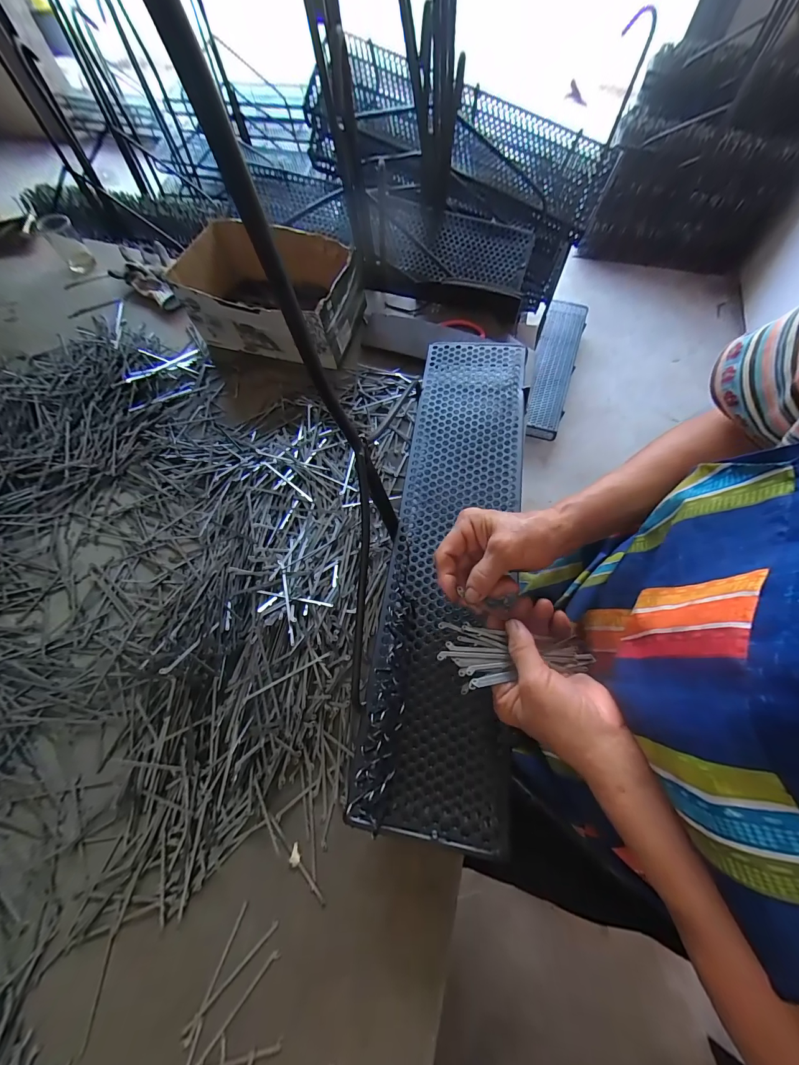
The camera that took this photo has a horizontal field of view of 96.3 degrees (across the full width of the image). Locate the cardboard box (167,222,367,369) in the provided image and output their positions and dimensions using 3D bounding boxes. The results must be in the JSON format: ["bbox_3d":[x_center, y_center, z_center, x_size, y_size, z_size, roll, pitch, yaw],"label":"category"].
[{"bbox_3d":[-0.219,-0.432,0.638,0.291,0.114,0.184,20,69,9],"label":"cardboard box"}]

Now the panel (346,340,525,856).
[{"bbox_3d":[0.067,-0.010,0.426,0.141,0.024,0.598,8,67,4],"label":"panel"}]

